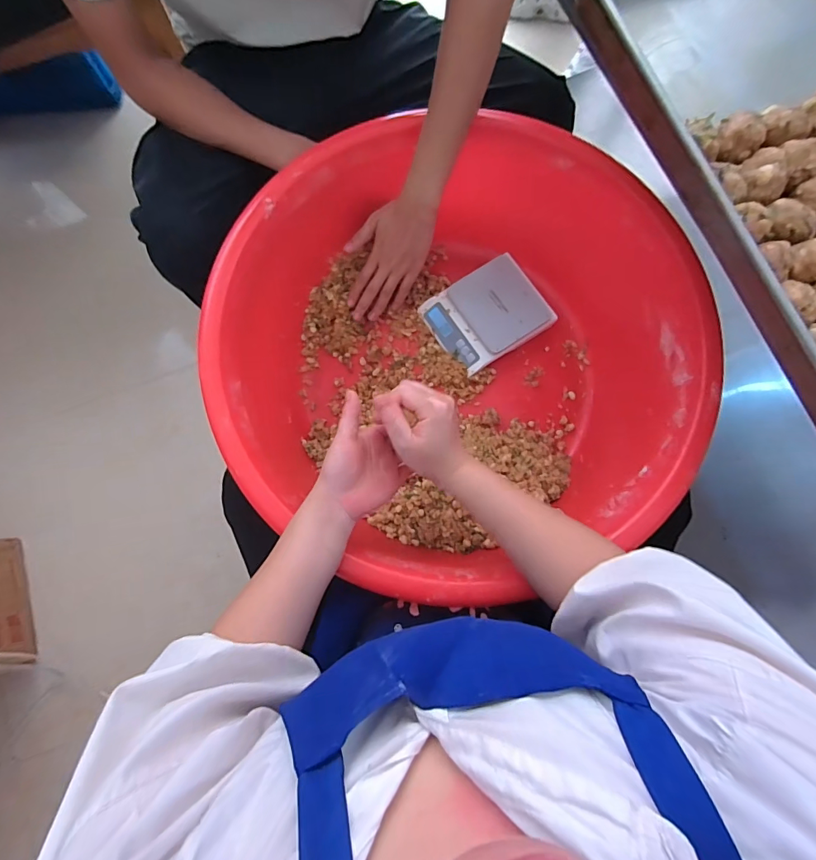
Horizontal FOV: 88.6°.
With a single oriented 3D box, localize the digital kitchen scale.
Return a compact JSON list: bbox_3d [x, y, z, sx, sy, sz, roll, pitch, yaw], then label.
[{"bbox_3d":[0.136,-0.196,0.708,0.183,0.028,0.149,-34,81,-6],"label":"digital kitchen scale"}]

